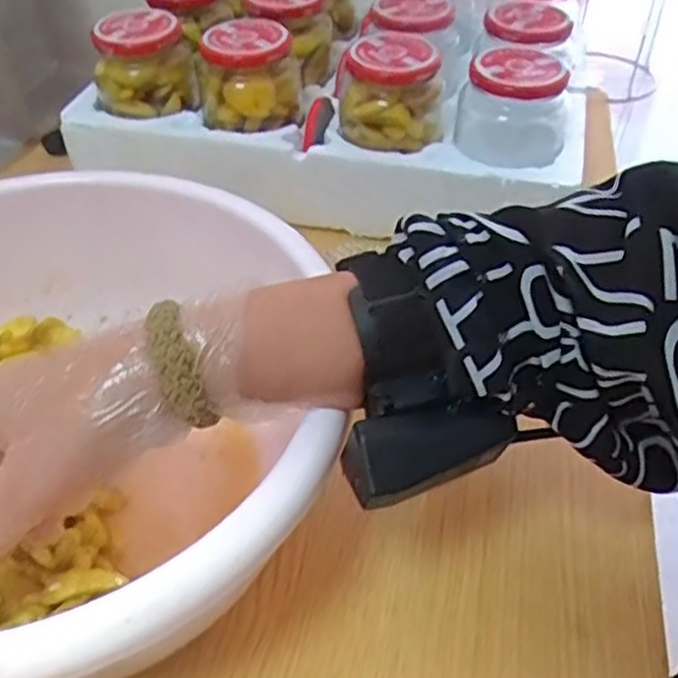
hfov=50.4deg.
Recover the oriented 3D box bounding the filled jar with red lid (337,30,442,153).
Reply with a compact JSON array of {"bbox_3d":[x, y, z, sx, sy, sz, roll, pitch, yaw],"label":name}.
[{"bbox_3d":[0.042,-0.191,0.557,0.074,0.069,0.065,11,45,12],"label":"filled jar with red lid"}]

